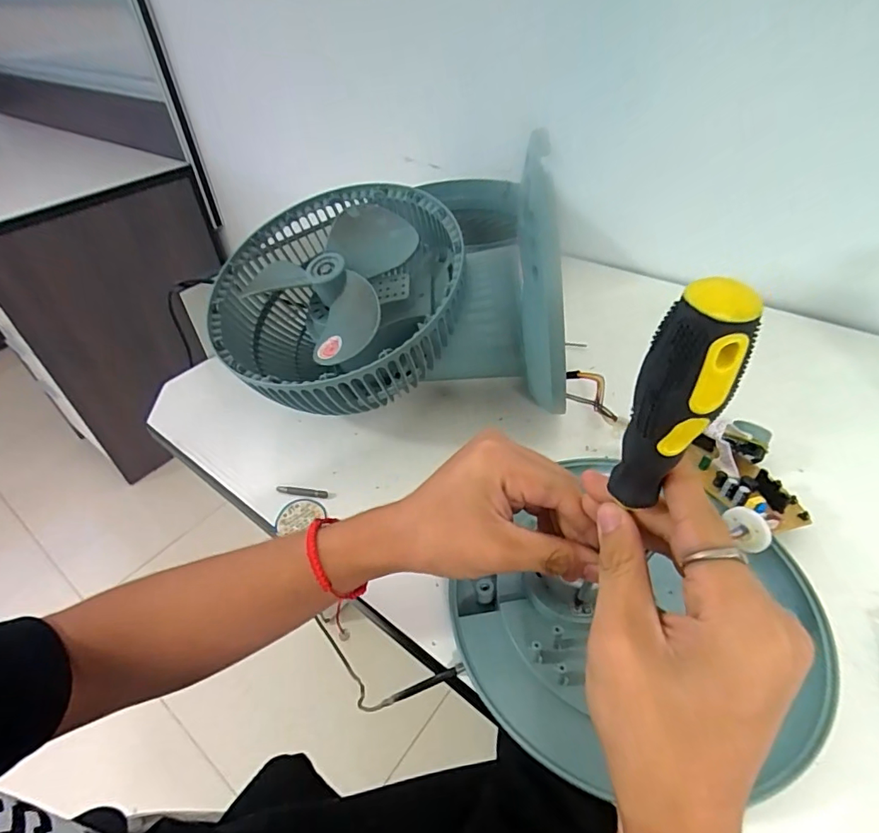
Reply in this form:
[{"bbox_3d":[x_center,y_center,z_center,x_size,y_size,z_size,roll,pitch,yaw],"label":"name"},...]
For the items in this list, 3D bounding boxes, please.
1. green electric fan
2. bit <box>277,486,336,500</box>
[{"bbox_3d":[-0.061,-0.130,0.492,0.337,0.209,0.248,-3,43,1],"label":"green electric fan"},{"bbox_3d":[-0.124,0.070,0.460,0.055,0.007,0.006,4,44,8],"label":"bit"}]

